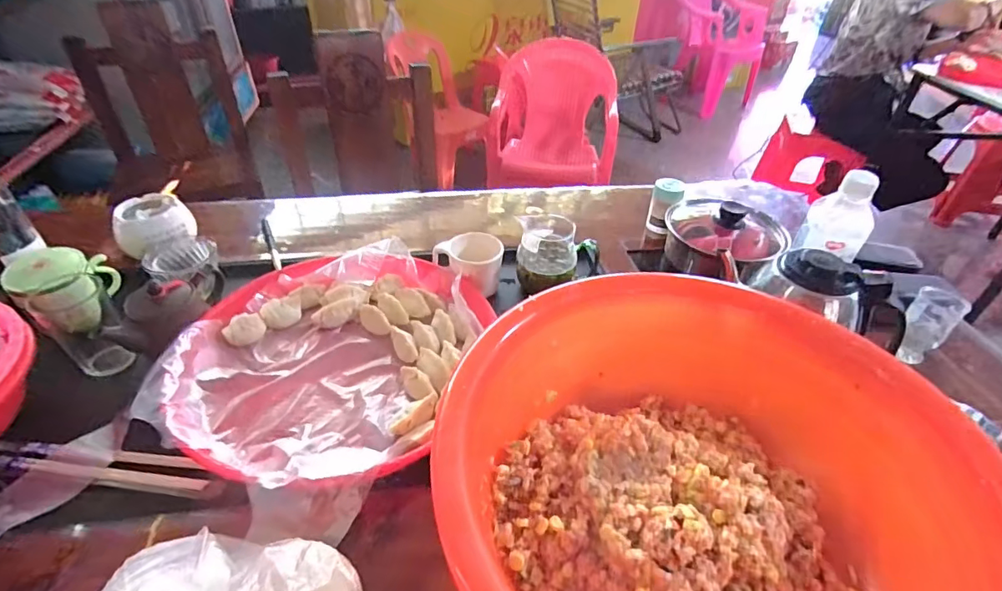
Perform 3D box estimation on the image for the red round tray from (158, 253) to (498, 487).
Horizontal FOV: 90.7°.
[{"bbox_3d":[-0.208,0.062,0.582,0.308,0.065,0.339,16,41,15],"label":"red round tray"}]

